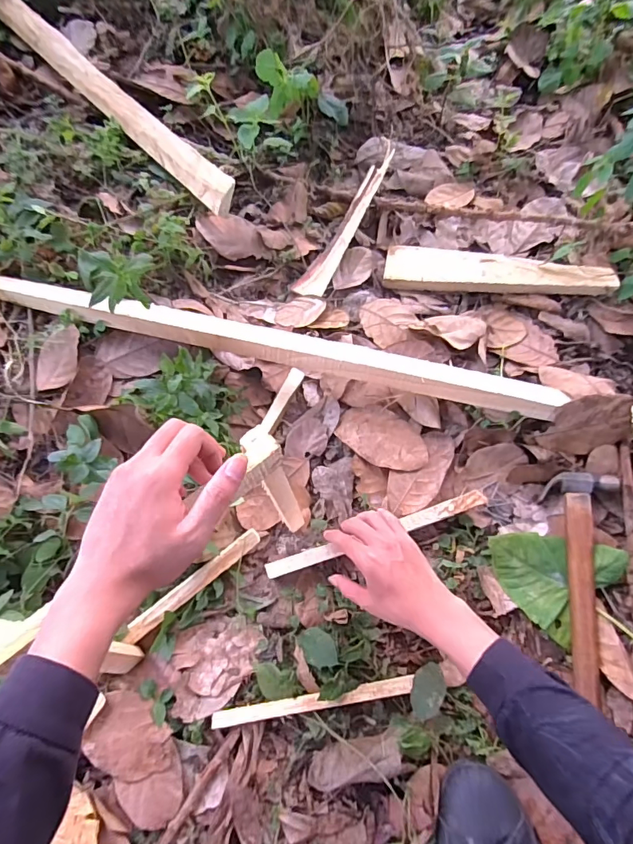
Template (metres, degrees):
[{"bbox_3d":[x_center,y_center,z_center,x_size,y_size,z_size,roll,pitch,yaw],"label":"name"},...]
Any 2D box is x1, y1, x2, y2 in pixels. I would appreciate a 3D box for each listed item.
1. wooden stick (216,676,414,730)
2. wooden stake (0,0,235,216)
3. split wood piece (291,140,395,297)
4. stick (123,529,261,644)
[{"bbox_3d":[-0.003,0.317,0.519,0.227,0.013,0.017,-9,72,-3],"label":"wooden stick"},{"bbox_3d":[-0.364,-0.566,0.786,0.047,0.057,0.686,-41,76,-12],"label":"wooden stake"},{"bbox_3d":[0.056,-0.324,0.754,0.045,0.017,0.293,32,82,1],"label":"split wood piece"},{"bbox_3d":[-0.151,0.199,0.566,0.188,0.017,0.023,-38,76,-11],"label":"stick"}]

